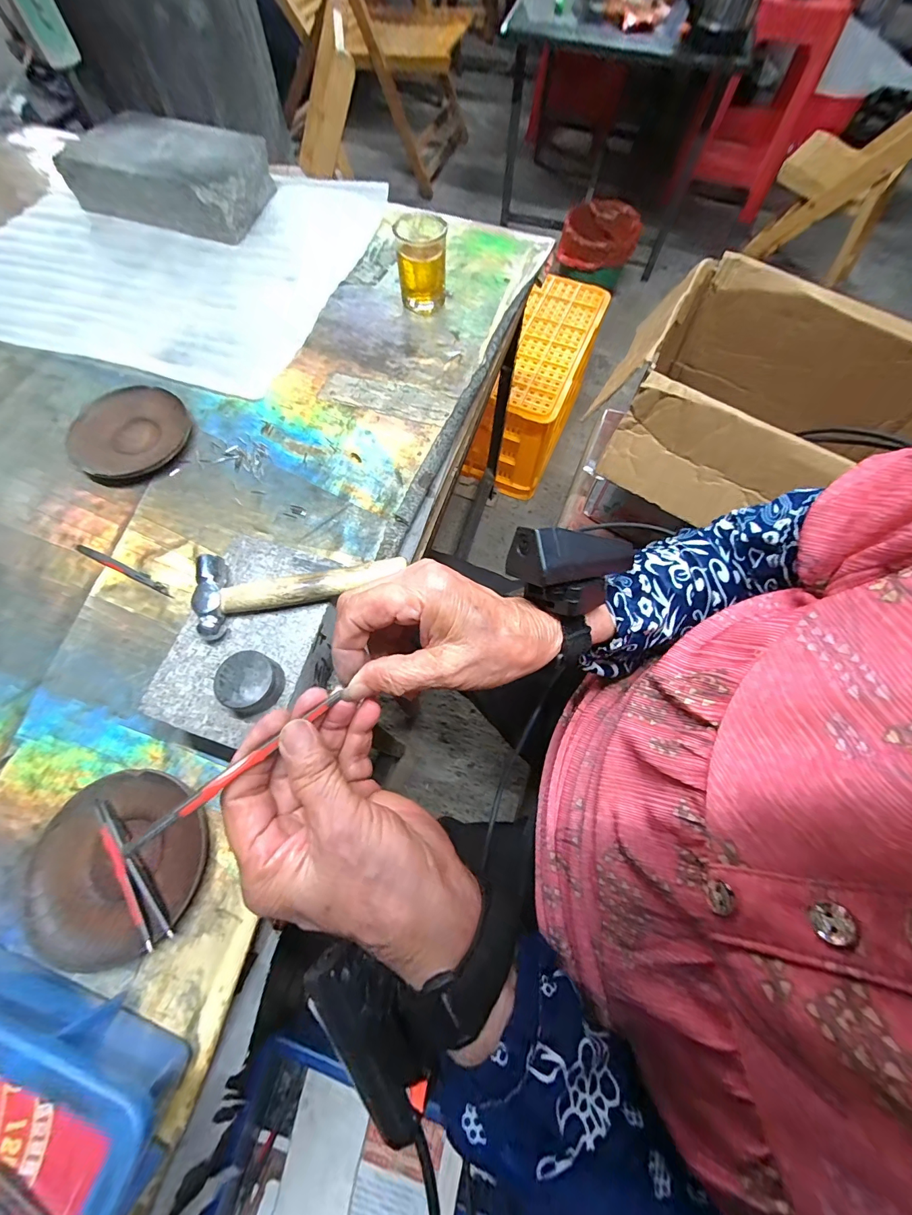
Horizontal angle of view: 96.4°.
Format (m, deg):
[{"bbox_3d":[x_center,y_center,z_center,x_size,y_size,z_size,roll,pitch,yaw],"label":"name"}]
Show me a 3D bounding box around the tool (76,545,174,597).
[{"bbox_3d":[-0.303,-0.035,0.372,0.106,0.004,0.009,24,69,9],"label":"tool"}]

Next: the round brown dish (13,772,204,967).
[{"bbox_3d":[-0.240,0.177,0.283,0.111,0.014,0.113,0,67,-1],"label":"round brown dish"}]

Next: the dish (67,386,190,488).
[{"bbox_3d":[-0.334,-0.178,0.418,0.092,0.020,0.114,27,70,10],"label":"dish"}]

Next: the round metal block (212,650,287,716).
[{"bbox_3d":[-0.135,0.050,0.270,0.037,0.022,0.037,1,67,-2],"label":"round metal block"}]

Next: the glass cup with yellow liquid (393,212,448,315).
[{"bbox_3d":[-0.040,-0.410,0.487,0.056,0.076,0.058,0,67,-1],"label":"glass cup with yellow liquid"}]

